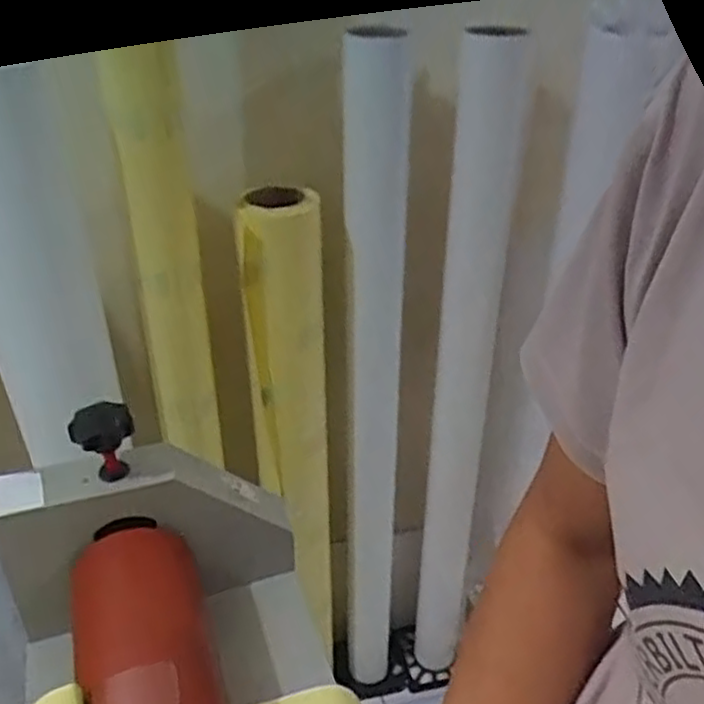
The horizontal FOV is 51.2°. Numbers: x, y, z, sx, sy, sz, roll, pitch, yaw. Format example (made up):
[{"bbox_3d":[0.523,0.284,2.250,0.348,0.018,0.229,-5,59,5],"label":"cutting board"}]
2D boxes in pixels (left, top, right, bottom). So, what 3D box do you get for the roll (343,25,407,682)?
[{"bbox_3d":[0.033,0.120,1.260,0.098,1.235,0.111,-1,34,-2],"label":"roll"}]

